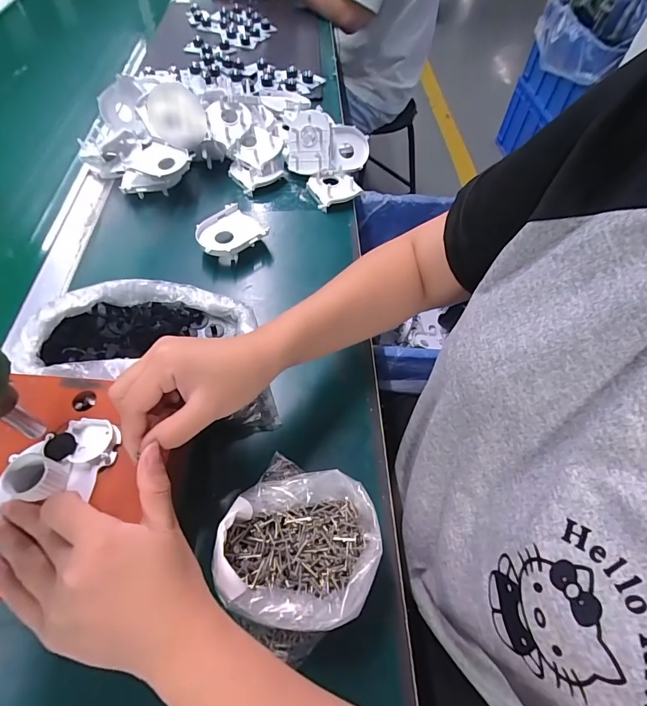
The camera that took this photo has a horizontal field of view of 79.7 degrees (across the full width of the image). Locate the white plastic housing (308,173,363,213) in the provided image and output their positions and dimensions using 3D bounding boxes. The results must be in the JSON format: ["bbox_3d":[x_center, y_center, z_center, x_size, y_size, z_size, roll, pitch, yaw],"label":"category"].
[{"bbox_3d":[0.016,-0.234,0.557,0.061,0.020,0.060,-17,59,-12],"label":"white plastic housing"}]

